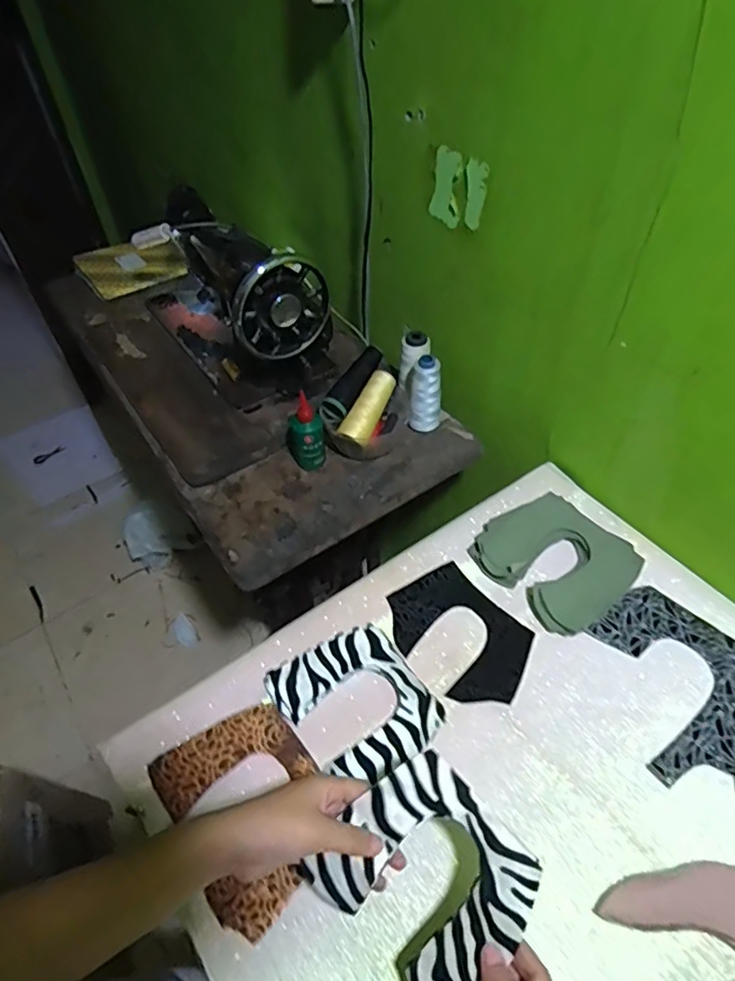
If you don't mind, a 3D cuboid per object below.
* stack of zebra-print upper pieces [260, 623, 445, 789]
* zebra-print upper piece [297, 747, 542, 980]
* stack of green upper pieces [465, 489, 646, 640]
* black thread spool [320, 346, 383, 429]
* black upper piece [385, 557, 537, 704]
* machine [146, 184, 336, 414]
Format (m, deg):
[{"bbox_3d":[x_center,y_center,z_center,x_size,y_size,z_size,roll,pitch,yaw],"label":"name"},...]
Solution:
[{"bbox_3d":[-0.010,0.207,0.563,0.125,0.019,0.144,-32,55,-23],"label":"stack of zebra-print upper pieces"},{"bbox_3d":[0.046,0.279,0.414,0.135,0.016,0.131,36,77,15],"label":"zebra-print upper piece"},{"bbox_3d":[0.215,0.076,0.654,0.137,0.029,0.153,-35,56,-25],"label":"stack of green upper pieces"},{"bbox_3d":[-0.021,-0.149,0.790,0.033,0.035,0.134,25,70,22],"label":"black thread spool"},{"bbox_3d":[0.099,0.155,0.617,0.112,0.007,0.155,-37,62,-23],"label":"black upper piece"},{"bbox_3d":[-0.216,-0.316,0.879,0.194,0.208,0.373,-27,53,-20],"label":"machine"}]

